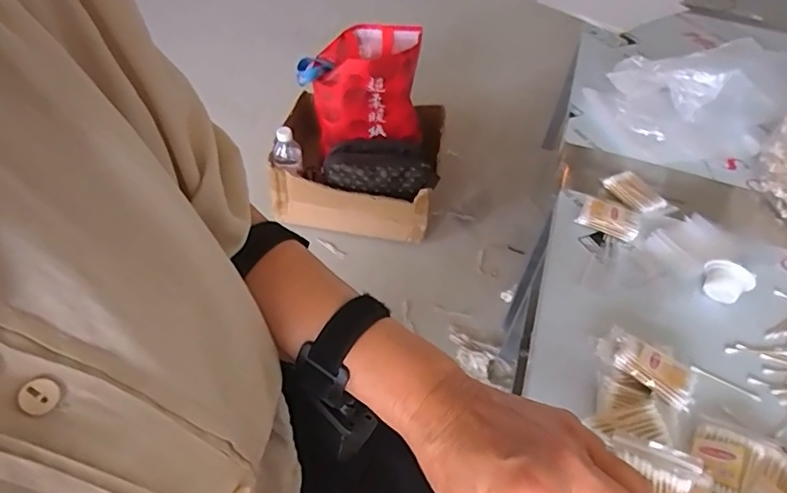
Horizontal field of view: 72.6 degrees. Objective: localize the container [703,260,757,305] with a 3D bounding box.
[{"bbox_3d":[0.392,0.040,0.632,0.052,0.048,0.028,38,54,26],"label":"container"}]

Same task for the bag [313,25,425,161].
[{"bbox_3d":[-0.063,-0.374,1.248,0.242,0.226,0.201,-8,49,-14],"label":"bag"}]

